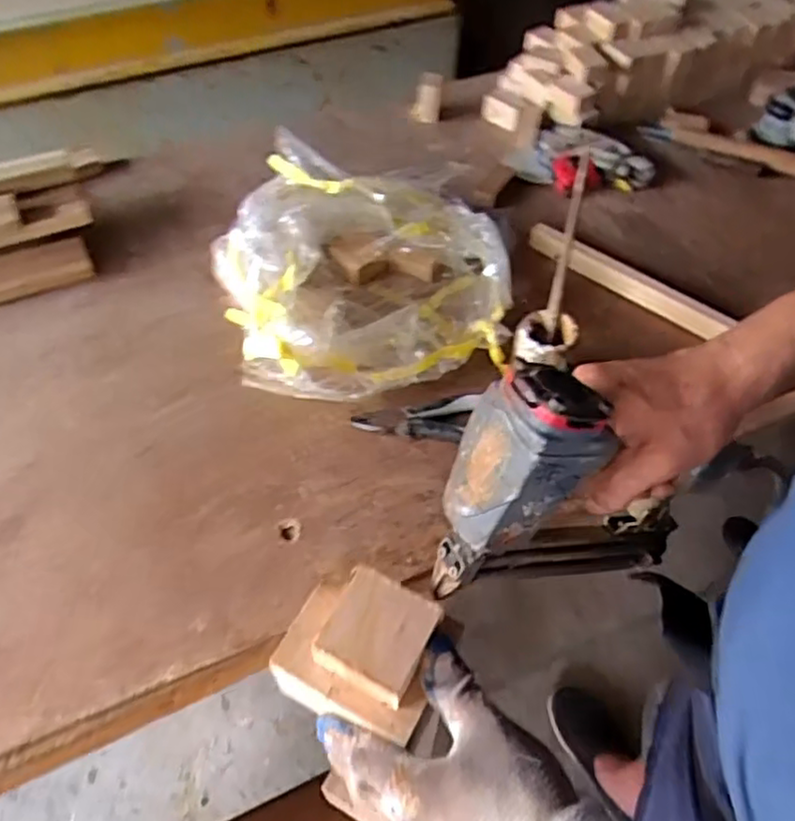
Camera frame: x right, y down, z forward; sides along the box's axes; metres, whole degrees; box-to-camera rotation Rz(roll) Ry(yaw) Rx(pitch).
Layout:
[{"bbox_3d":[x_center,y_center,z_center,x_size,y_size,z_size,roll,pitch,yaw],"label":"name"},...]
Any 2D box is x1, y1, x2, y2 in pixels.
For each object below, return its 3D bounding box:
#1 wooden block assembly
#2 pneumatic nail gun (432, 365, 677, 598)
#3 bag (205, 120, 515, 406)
[{"bbox_3d":[-0.023,0.148,0.438,0.099,0.050,0.078,20,51,16],"label":"wooden block assembly"},{"bbox_3d":[0.096,0.073,0.450,0.143,0.239,0.060,-28,48,14],"label":"pneumatic nail gun"},{"bbox_3d":[-0.050,-0.171,0.854,0.320,0.157,0.351,-14,52,-11],"label":"bag"}]

